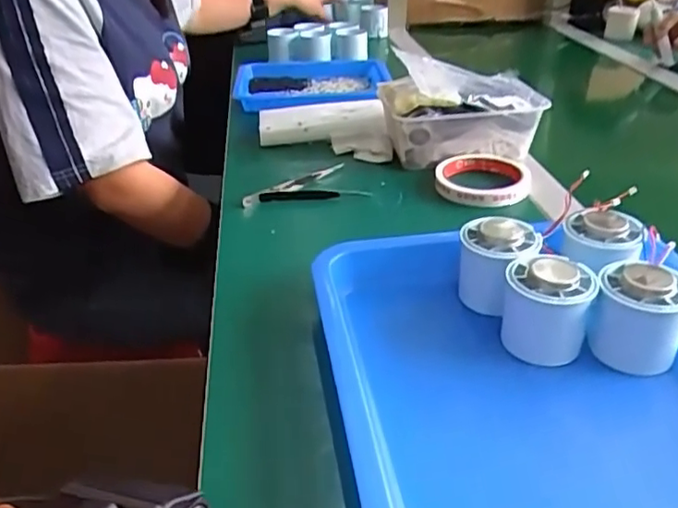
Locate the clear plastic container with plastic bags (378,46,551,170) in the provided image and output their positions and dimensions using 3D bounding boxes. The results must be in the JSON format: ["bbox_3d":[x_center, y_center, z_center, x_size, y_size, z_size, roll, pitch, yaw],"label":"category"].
[{"bbox_3d":[0.132,-0.160,0.676,0.163,0.085,0.118,-3,30,-3],"label":"clear plastic container with plastic bags"}]

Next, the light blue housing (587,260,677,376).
[{"bbox_3d":[0.188,0.040,0.388,0.051,0.057,0.051,15,34,27],"label":"light blue housing"}]

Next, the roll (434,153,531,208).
[{"bbox_3d":[0.141,-0.076,0.616,0.087,0.021,0.092,-1,30,1],"label":"roll"}]

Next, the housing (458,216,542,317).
[{"bbox_3d":[0.116,0.009,0.437,0.048,0.061,0.051,-1,30,1],"label":"housing"}]

